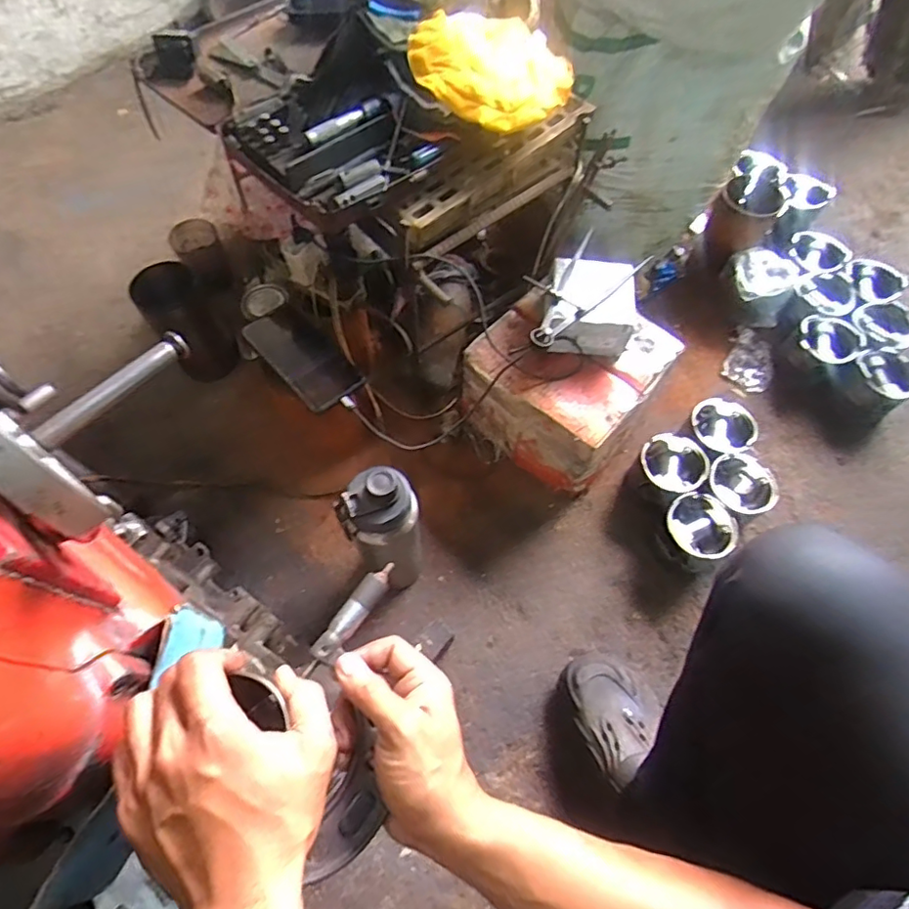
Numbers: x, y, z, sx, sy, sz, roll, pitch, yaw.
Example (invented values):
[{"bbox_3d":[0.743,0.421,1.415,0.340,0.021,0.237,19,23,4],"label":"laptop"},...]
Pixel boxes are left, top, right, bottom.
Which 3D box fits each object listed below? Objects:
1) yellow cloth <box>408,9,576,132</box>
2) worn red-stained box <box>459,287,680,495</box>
[{"bbox_3d":[0.037,-0.431,0.621,0.175,0.043,0.163,42,69,17],"label":"yellow cloth"},{"bbox_3d":[0.152,-0.097,0.818,0.219,0.196,0.207,36,67,15],"label":"worn red-stained box"}]

